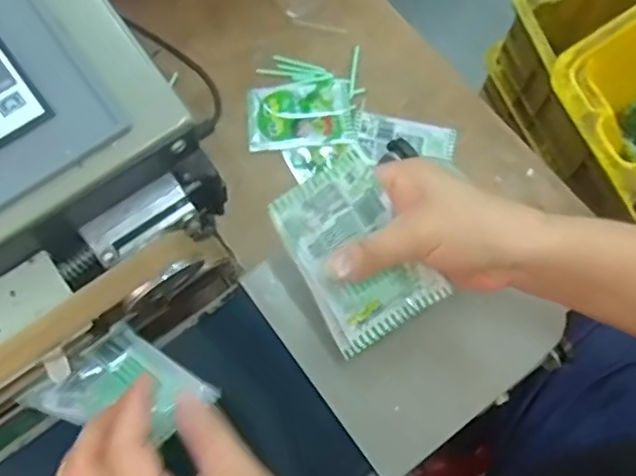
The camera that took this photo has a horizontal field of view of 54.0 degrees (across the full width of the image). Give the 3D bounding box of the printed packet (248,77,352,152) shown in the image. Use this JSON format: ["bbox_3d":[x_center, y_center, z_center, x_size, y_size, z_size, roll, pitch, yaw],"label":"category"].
[{"bbox_3d":[-0.017,-0.121,0.610,0.100,0.013,0.068,-6,73,-2],"label":"printed packet"}]

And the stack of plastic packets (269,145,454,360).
[{"bbox_3d":[0.021,0.009,0.350,0.065,0.011,0.101,-33,107,-3],"label":"stack of plastic packets"}]

